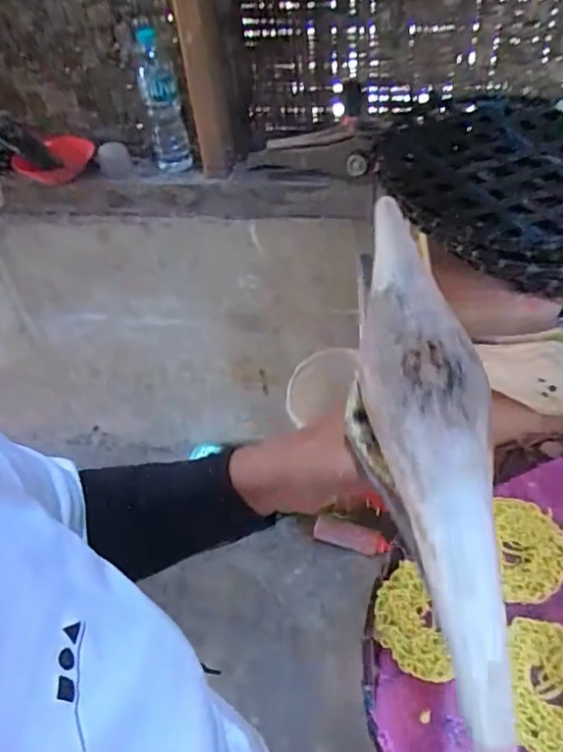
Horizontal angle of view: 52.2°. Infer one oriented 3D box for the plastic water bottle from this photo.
[{"bbox_3d":[-0.220,-0.496,1.053,0.067,0.219,0.077,-14,48,-7],"label":"plastic water bottle"}]

